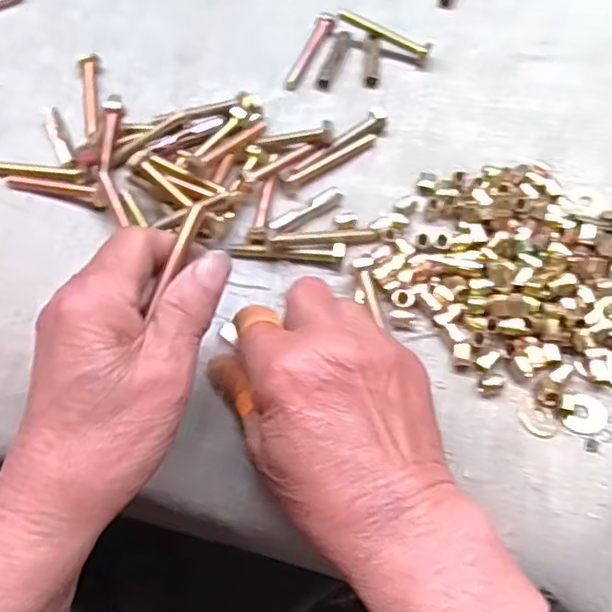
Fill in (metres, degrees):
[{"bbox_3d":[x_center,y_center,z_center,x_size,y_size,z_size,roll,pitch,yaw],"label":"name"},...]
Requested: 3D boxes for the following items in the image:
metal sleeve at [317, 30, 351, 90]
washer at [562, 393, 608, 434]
[{"bbox_3d":[0.019,-0.161,0.412,0.009,0.005,0.049,18,66,10],"label":"metal sleeve"},{"bbox_3d":[0.140,0.053,0.317,0.023,0.005,0.020,-4,68,-7],"label":"washer"}]

